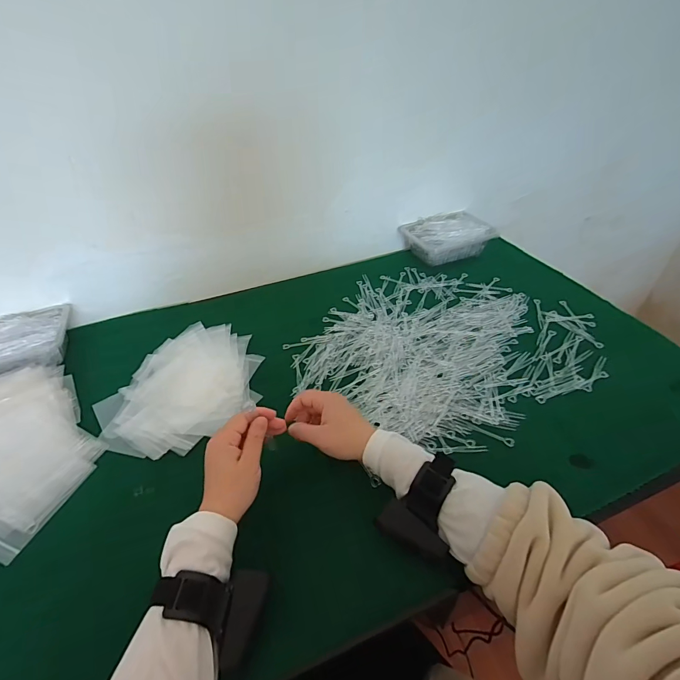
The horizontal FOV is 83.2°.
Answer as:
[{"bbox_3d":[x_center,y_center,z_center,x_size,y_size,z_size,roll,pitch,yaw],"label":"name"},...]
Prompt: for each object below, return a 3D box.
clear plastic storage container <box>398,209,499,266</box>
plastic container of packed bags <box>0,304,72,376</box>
[{"bbox_3d":[0.236,-0.226,0.836,0.176,0.063,0.125,-15,43,-14],"label":"clear plastic storage container"},{"bbox_3d":[-0.536,0.009,0.617,0.176,0.042,0.125,-14,43,-13],"label":"plastic container of packed bags"}]

